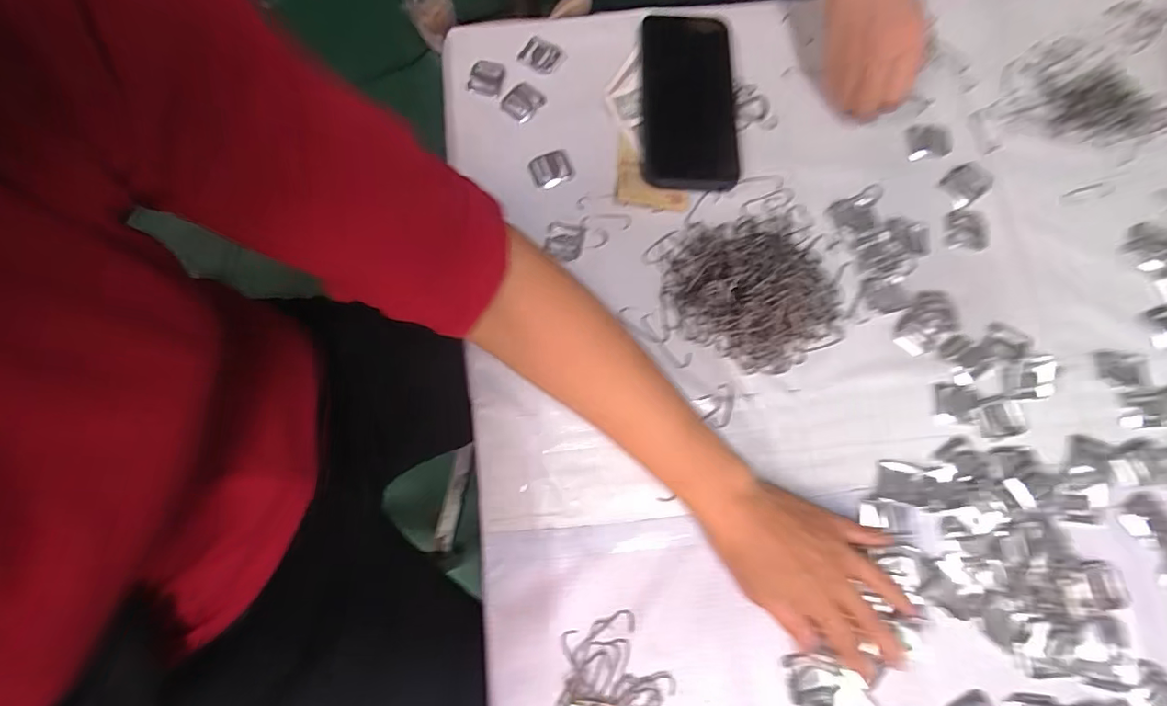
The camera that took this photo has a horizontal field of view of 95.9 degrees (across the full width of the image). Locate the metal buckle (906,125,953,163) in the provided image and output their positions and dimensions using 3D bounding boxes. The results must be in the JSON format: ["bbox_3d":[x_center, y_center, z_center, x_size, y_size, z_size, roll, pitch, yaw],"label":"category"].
[{"bbox_3d":[0.300,-0.181,0.455,0.036,0.005,0.033,2,75,-1],"label":"metal buckle"}]

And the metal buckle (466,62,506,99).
[{"bbox_3d":[-0.084,-0.239,0.457,0.030,0.009,0.034,9,75,1],"label":"metal buckle"}]

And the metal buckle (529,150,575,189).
[{"bbox_3d":[-0.026,-0.154,0.440,0.034,0.005,0.030,-19,77,-7],"label":"metal buckle"}]

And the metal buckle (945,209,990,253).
[{"bbox_3d":[0.318,-0.101,0.435,0.033,0.004,0.036,10,75,1],"label":"metal buckle"}]

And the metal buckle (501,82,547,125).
[{"bbox_3d":[-0.051,-0.215,0.449,0.027,0.009,0.034,35,77,7],"label":"metal buckle"}]

